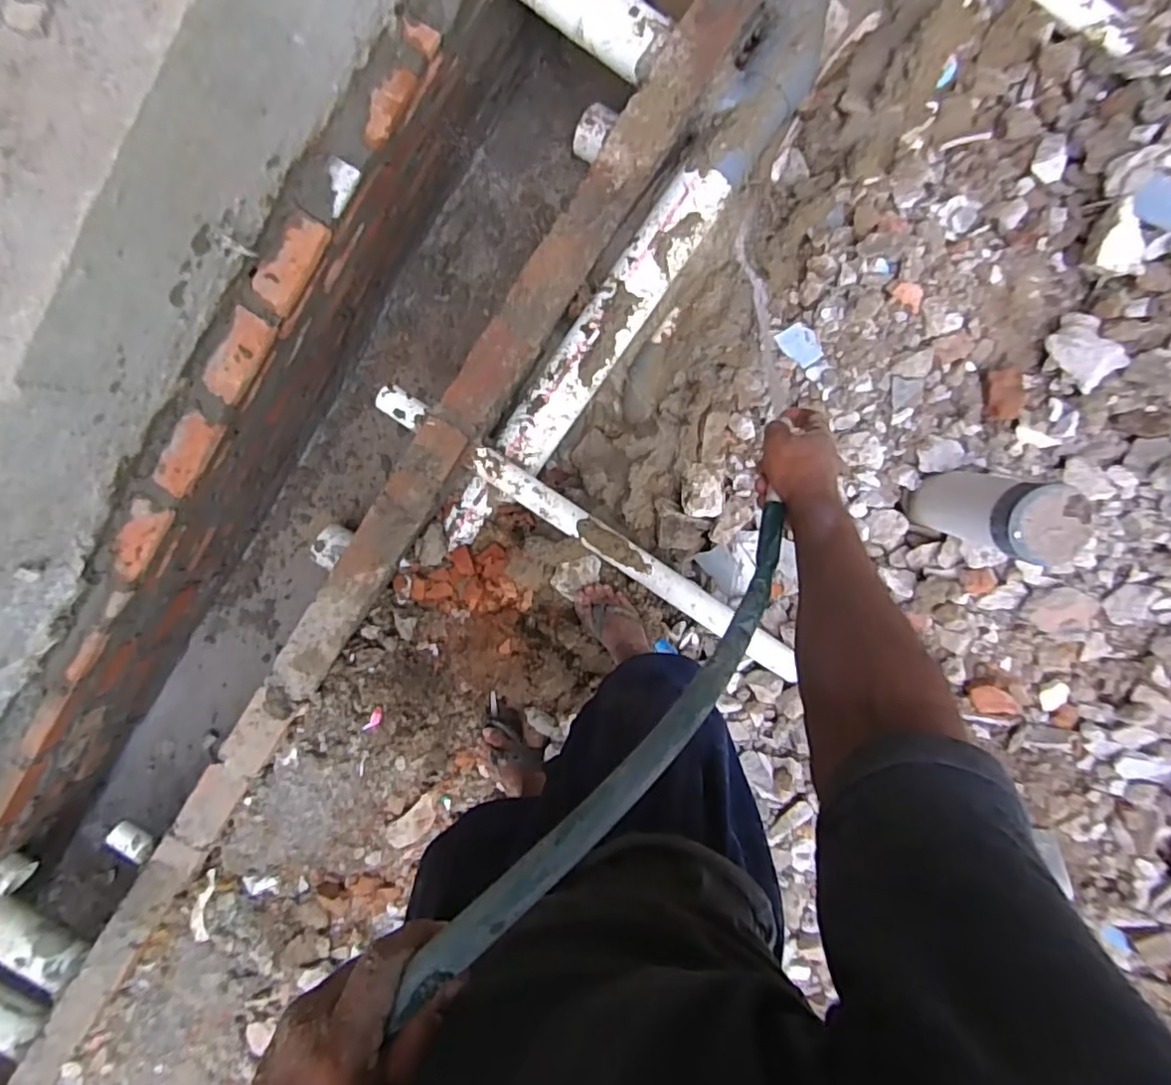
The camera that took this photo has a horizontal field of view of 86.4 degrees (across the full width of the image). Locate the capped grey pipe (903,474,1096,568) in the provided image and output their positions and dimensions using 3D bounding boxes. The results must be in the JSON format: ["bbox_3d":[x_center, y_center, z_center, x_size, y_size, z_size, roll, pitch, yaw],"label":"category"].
[{"bbox_3d":[0.680,-0.050,1.047,0.119,0.313,0.121,1,98,4],"label":"capped grey pipe"}]

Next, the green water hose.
[{"bbox_3d":[0.052,0.103,0.421,0.042,0.440,0.049,53,142,-4],"label":"green water hose"}]

